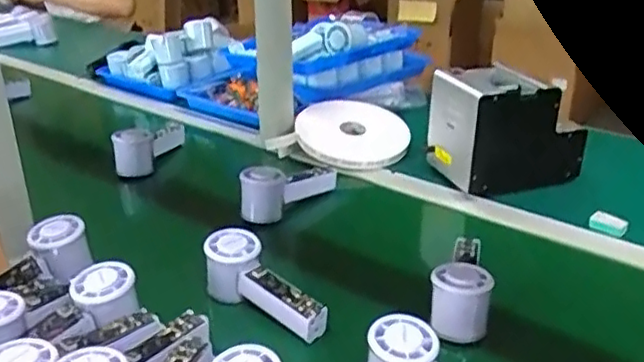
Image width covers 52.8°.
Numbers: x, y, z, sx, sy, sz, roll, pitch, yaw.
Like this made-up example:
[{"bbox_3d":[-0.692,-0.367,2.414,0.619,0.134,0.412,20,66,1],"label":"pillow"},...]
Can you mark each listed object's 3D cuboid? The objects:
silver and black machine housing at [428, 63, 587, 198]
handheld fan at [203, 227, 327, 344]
[{"bbox_3d":[0.258,-0.076,0.913,0.174,0.139,0.118,-8,27,-17],"label":"silver and black machine housing"},{"bbox_3d":[-0.058,0.110,0.652,0.152,0.059,0.052,33,40,30],"label":"handheld fan"}]

